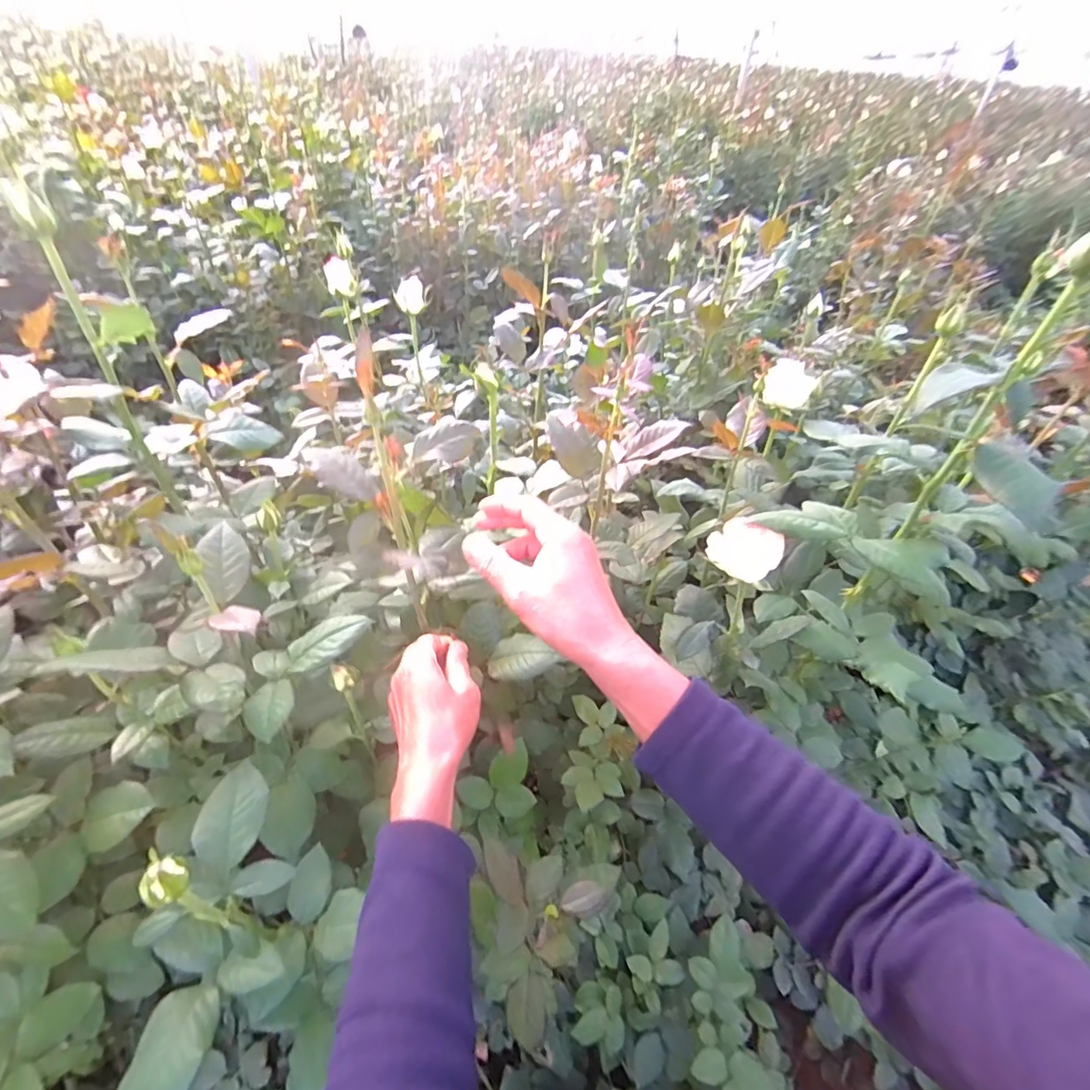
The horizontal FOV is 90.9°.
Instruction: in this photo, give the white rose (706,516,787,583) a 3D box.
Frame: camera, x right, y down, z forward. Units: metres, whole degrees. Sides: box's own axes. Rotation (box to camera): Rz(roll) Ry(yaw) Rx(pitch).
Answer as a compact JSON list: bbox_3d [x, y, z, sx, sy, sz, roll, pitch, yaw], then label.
[{"bbox_3d":[0.175,0.004,0.470,0.060,0.045,0.035,24,47,21],"label":"white rose"}]

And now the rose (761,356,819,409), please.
[{"bbox_3d":[0.308,-0.203,0.680,0.062,0.049,0.033,22,47,18],"label":"rose"}]

